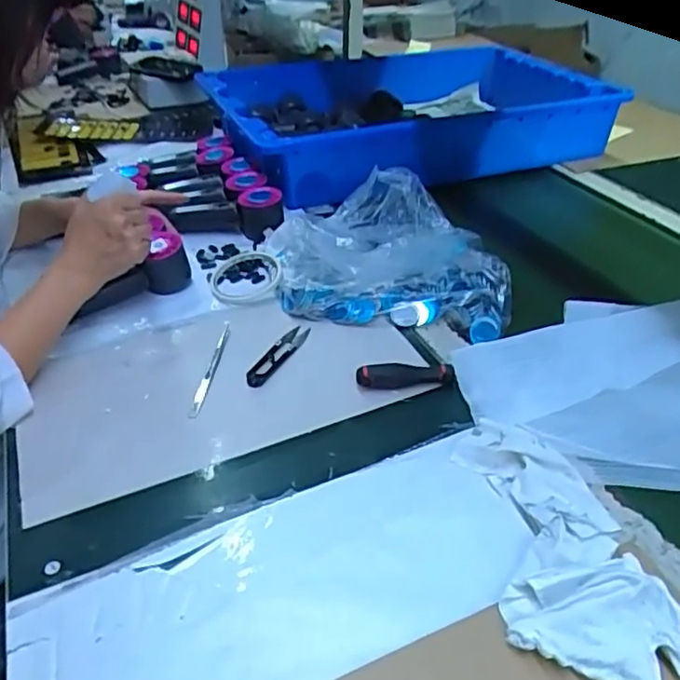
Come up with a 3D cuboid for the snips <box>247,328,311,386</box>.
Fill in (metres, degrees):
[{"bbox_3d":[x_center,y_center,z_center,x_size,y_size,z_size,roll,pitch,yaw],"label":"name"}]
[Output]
[{"bbox_3d":[-0.063,0.012,0.644,0.023,0.013,0.105,14,40,21],"label":"snips"}]

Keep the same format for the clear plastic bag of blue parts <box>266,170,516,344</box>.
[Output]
[{"bbox_3d":[0.045,-0.101,0.722,0.298,0.086,0.191,13,40,20],"label":"clear plastic bag of blue parts"}]

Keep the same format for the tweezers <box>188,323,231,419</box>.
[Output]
[{"bbox_3d":[-0.125,0.026,0.627,0.012,0.007,0.128,3,37,8],"label":"tweezers"}]

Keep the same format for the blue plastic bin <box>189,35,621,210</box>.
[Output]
[{"bbox_3d":[0.116,-0.421,1.126,0.660,0.106,0.457,-15,39,-17],"label":"blue plastic bin"}]

